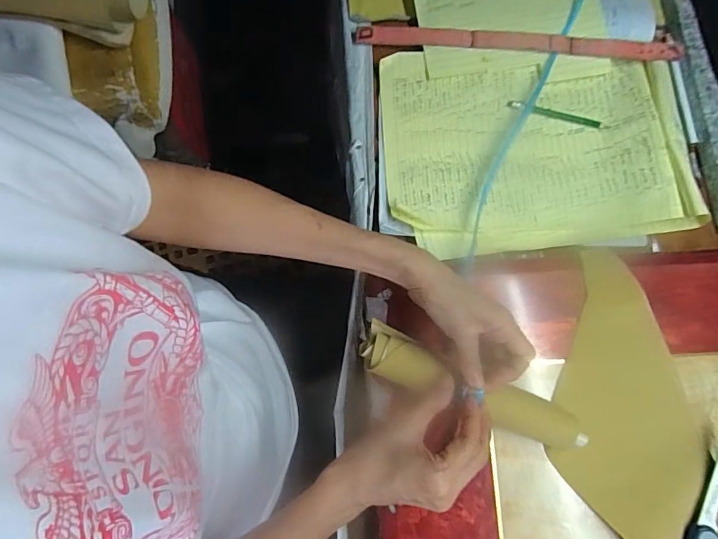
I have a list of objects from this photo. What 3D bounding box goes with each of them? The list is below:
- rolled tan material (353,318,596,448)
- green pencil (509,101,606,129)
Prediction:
[{"bbox_3d":[0.098,0.105,0.391,0.200,0.027,0.043,23,76,2],"label":"rolled tan material"},{"bbox_3d":[0.230,-0.180,0.509,0.114,0.006,0.010,11,82,3],"label":"green pencil"}]

